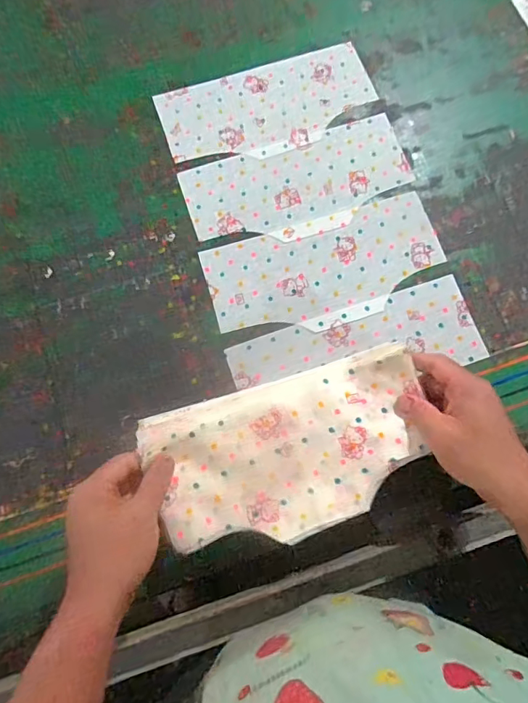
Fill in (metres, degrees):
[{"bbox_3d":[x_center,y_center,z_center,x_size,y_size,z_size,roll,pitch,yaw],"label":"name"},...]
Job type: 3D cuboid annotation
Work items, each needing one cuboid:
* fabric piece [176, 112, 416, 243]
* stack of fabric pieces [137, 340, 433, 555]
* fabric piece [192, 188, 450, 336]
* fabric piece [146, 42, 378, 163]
[{"bbox_3d":[0.046,-0.209,0.601,0.281,0.004,0.134,-19,75,-5],"label":"fabric piece"},{"bbox_3d":[0.030,0.100,0.475,0.270,0.046,0.149,-14,75,-3],"label":"stack of fabric pieces"},{"bbox_3d":[0.073,-0.106,0.575,0.279,0.004,0.119,-17,75,-4],"label":"fabric piece"},{"bbox_3d":[0.007,-0.323,0.632,0.278,0.005,0.137,-17,75,-4],"label":"fabric piece"}]

